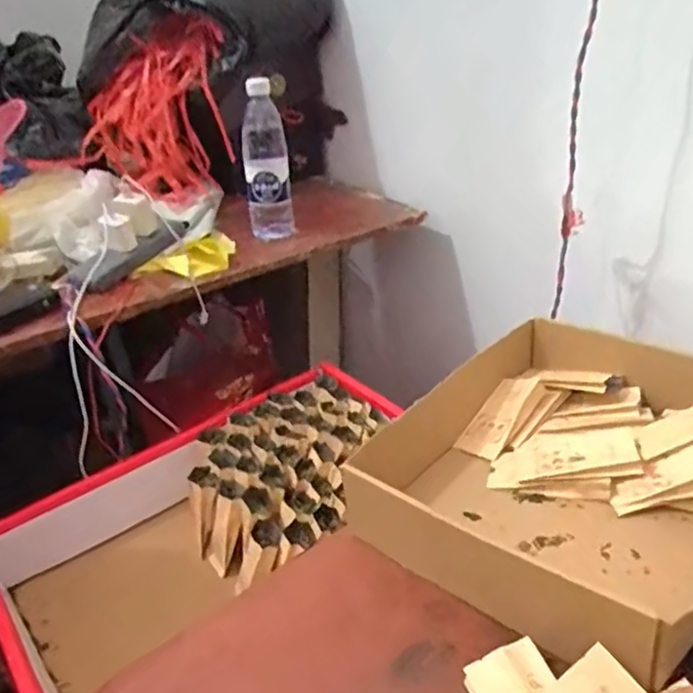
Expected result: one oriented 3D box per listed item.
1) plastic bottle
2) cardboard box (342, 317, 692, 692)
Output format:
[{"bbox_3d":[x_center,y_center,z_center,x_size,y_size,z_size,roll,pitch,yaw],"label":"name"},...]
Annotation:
[{"bbox_3d":[-0.113,-0.258,0.912,0.054,0.212,0.048,-20,33,-23],"label":"plastic bottle"},{"bbox_3d":[0.210,0.101,0.590,0.280,0.092,0.314,21,39,38],"label":"cardboard box"}]

